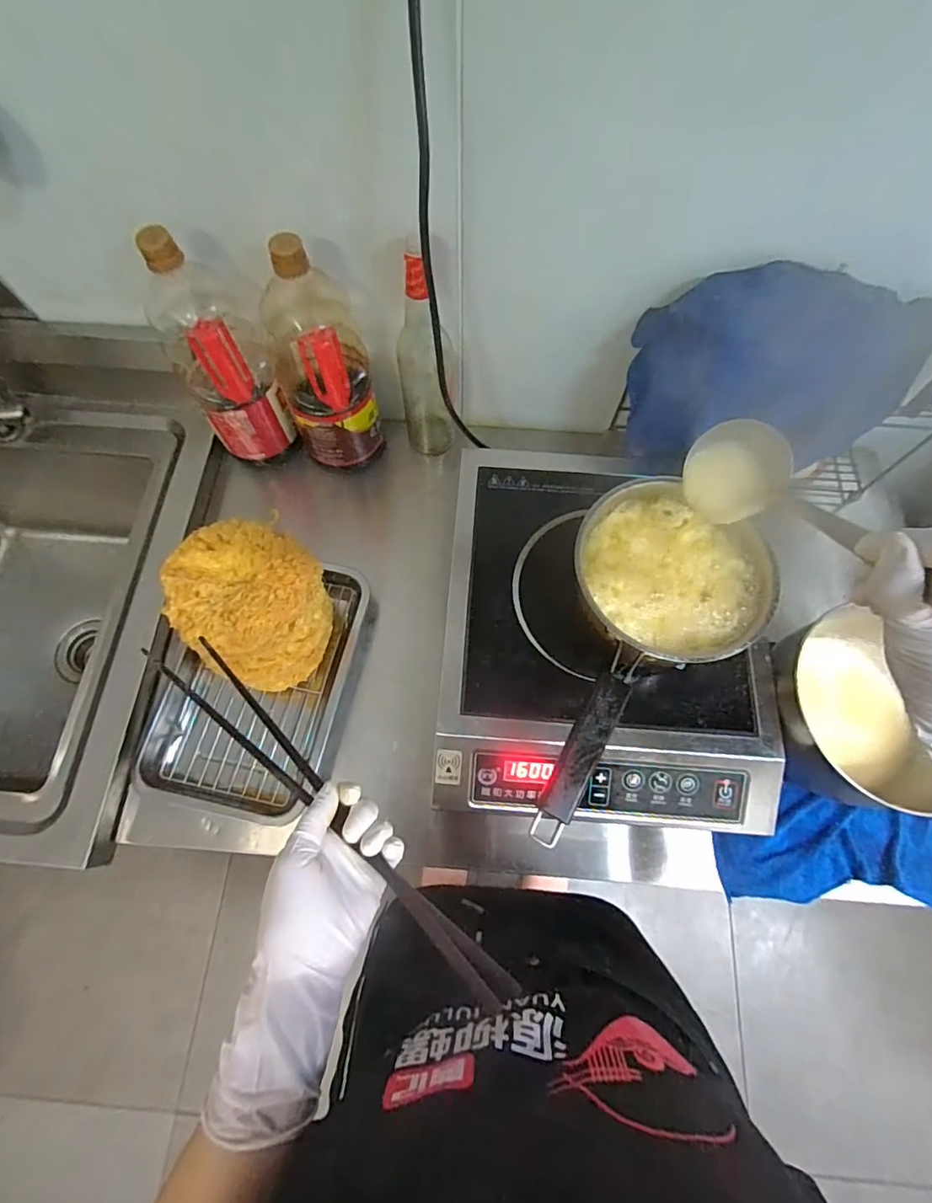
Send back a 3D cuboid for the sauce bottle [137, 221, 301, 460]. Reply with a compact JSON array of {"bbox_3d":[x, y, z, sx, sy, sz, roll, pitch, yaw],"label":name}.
[{"bbox_3d":[-0.298,-0.297,0.624,0.112,0.265,0.102,-30,73,-11],"label":"sauce bottle"}]

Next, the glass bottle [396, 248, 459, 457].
[{"bbox_3d":[-0.047,-0.298,0.642,0.070,0.278,0.068,0,70,-1],"label":"glass bottle"}]

